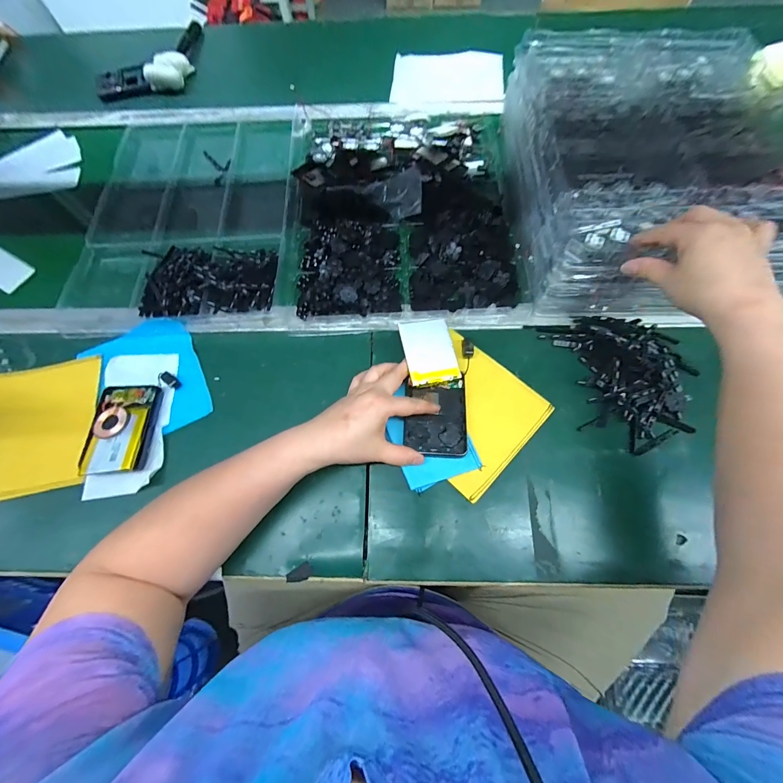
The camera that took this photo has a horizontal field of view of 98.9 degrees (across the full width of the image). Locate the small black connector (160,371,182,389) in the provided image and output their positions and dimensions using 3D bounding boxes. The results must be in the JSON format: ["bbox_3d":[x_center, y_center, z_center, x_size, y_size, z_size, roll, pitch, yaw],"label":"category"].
[{"bbox_3d":[-0.283,-0.014,0.431,0.027,0.006,0.012,41,75,1],"label":"small black connector"}]

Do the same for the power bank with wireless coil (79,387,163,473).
[{"bbox_3d":[-0.324,0.044,0.403,0.070,0.019,0.106,-2,69,1],"label":"power bank with wireless coil"}]

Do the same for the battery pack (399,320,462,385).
[{"bbox_3d":[0.047,-0.049,0.406,0.061,0.005,0.079,-8,74,-11],"label":"battery pack"}]

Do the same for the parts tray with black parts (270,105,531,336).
[{"bbox_3d":[0.002,-0.302,0.517,0.367,0.037,0.446,0,69,2],"label":"parts tray with black parts"}]

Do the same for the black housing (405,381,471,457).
[{"bbox_3d":[0.052,0.029,0.391,0.072,0.016,0.090,1,68,3],"label":"black housing"}]

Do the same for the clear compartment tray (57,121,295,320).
[{"bbox_3d":[-0.317,-0.292,0.550,0.315,0.057,0.422,-3,69,1],"label":"clear compartment tray"}]

